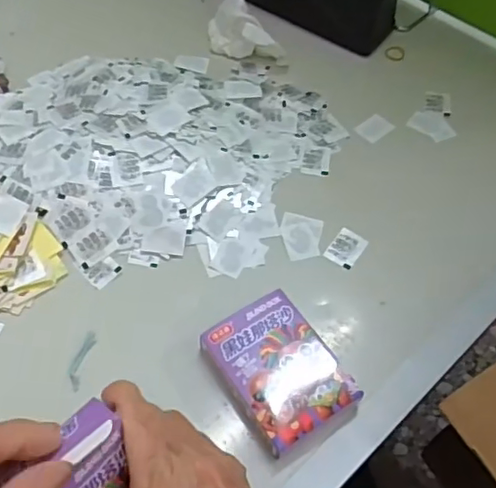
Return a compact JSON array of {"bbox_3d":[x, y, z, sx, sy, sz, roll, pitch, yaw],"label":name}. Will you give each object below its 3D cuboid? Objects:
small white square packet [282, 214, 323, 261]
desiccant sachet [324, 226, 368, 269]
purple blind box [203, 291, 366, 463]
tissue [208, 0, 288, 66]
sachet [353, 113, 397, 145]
[{"bbox_3d":[0.041,-0.006,0.462,0.032,0.006,0.041,10,55,3],"label":"small white square packet"},{"bbox_3d":[0.076,0.003,0.456,0.023,0.004,0.033,31,59,17],"label":"desiccant sachet"},{"bbox_3d":[0.021,0.084,0.383,0.066,0.022,0.096,-28,61,-21],"label":"purple blind box"},{"bbox_3d":[-0.003,-0.203,0.566,0.090,0.039,0.042,30,59,17],"label":"tissue"},{"bbox_3d":[0.113,-0.105,0.528,0.030,0.004,0.025,-38,65,-25],"label":"sachet"}]

